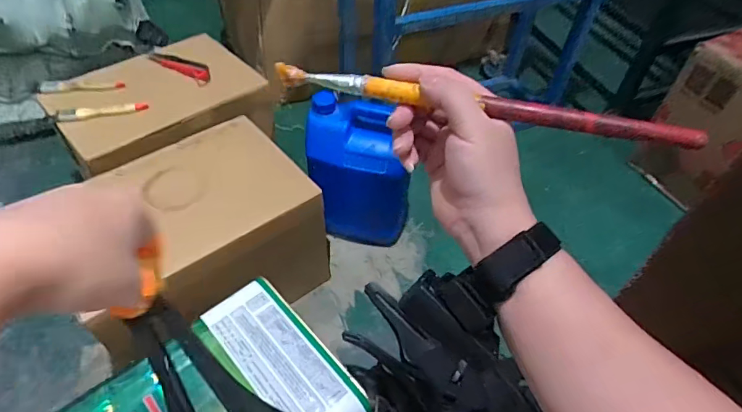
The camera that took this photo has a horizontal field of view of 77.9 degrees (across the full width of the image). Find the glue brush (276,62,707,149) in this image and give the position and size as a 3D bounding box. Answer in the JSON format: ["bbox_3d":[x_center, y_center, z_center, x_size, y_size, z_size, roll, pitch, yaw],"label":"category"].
[{"bbox_3d":[0.058,-0.067,0.298,0.266,0.023,0.018,14,49,18],"label":"glue brush"}]

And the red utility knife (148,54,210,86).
[{"bbox_3d":[-0.375,-0.277,0.905,0.153,0.017,0.038,25,52,18],"label":"red utility knife"}]

